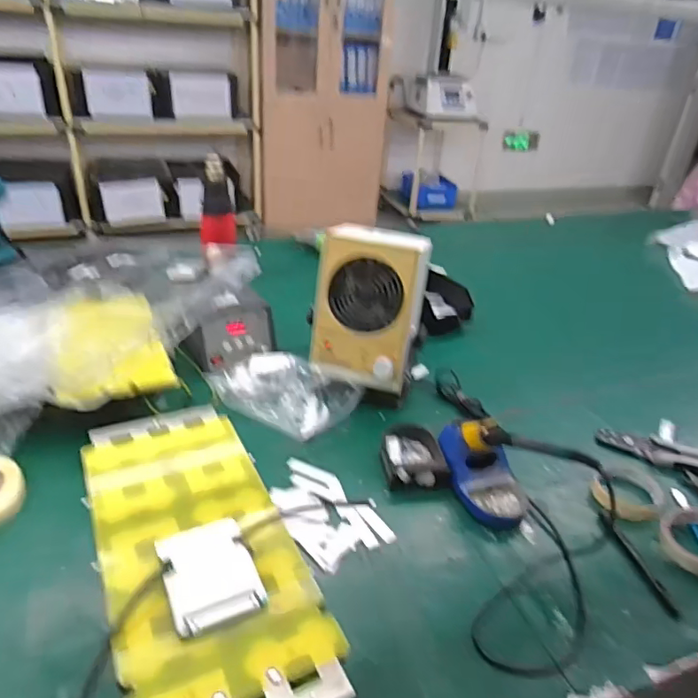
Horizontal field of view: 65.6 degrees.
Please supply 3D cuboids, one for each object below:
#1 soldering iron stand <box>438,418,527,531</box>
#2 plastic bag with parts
[{"bbox_3d":[0.175,0.144,0.682,0.091,0.083,0.135,-1,31,-8],"label":"soldering iron stand"},{"bbox_3d":[-0.101,0.065,0.802,0.217,0.071,0.108,14,32,15],"label":"plastic bag with parts"}]

